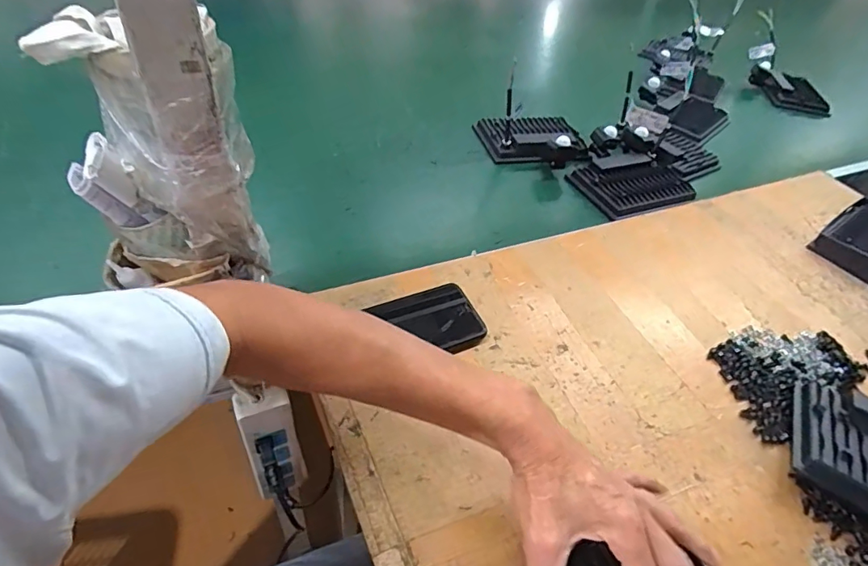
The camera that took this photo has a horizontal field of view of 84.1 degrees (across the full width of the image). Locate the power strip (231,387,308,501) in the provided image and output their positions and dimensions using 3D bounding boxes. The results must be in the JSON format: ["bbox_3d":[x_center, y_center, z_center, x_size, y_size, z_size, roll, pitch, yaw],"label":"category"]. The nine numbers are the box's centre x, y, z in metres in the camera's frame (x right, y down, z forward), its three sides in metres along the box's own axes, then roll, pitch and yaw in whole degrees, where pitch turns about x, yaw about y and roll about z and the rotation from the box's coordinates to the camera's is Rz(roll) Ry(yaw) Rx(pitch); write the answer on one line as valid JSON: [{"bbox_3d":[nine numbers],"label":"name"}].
[{"bbox_3d":[-0.194,0.204,0.588,0.058,0.208,0.035,-12,48,-19],"label":"power strip"}]

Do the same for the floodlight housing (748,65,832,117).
[{"bbox_3d":[0.890,-0.480,1.201,0.153,0.054,0.172,9,45,0],"label":"floodlight housing"}]

